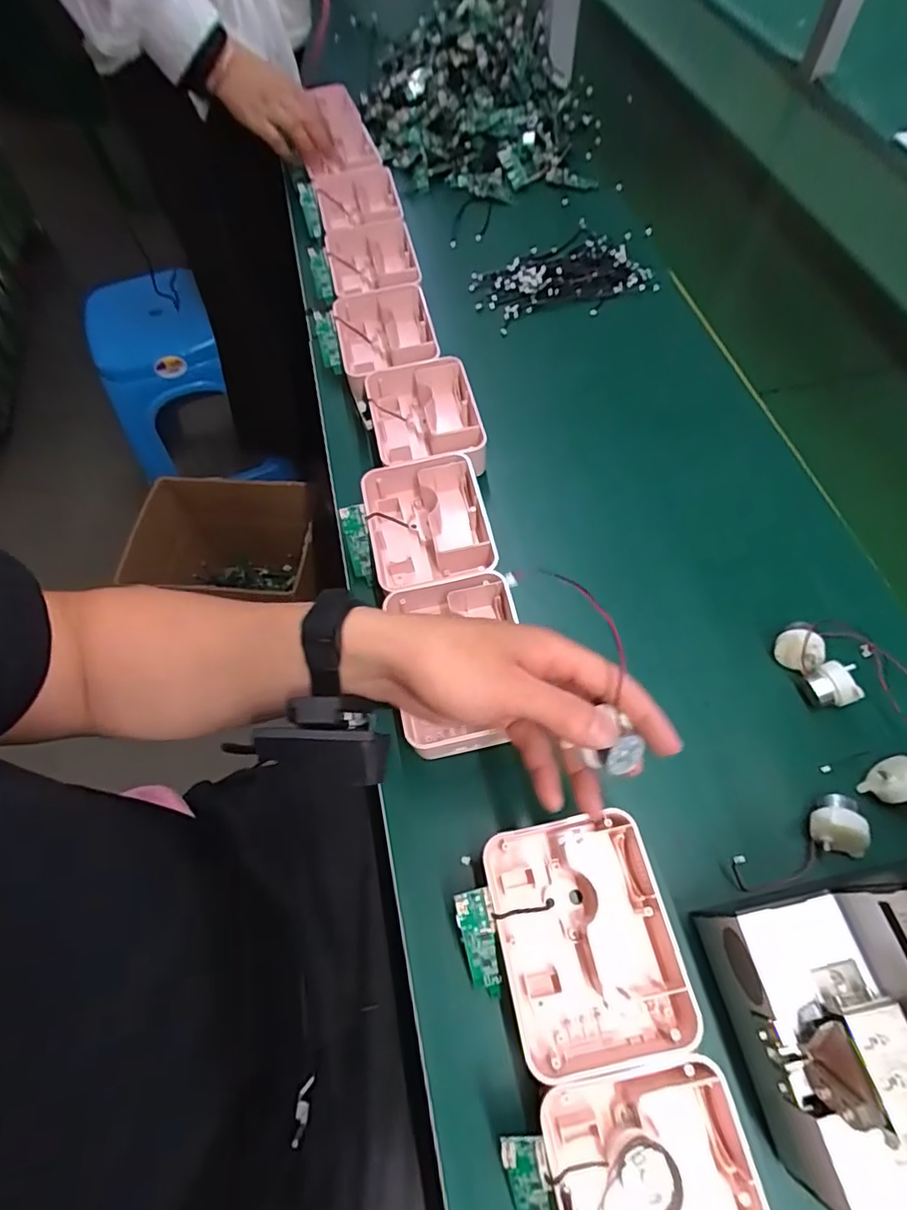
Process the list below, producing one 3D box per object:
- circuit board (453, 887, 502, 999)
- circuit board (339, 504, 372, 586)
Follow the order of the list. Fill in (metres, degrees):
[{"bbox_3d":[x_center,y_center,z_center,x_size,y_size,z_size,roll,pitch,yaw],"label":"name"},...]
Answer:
[{"bbox_3d":[0.017,0.209,0.349,0.022,0.007,0.068,-11,93,-4],"label":"circuit board"},{"bbox_3d":[-0.083,-0.052,0.497,0.021,0.006,0.069,-9,106,-3],"label":"circuit board"}]

